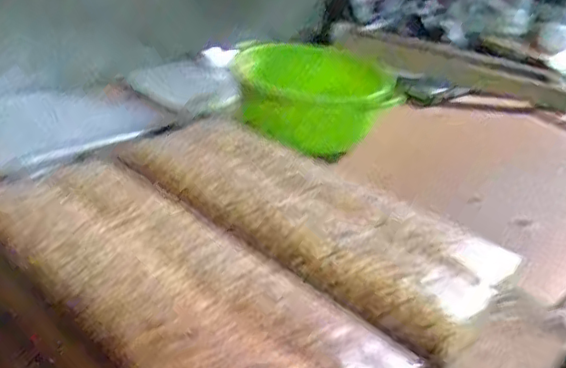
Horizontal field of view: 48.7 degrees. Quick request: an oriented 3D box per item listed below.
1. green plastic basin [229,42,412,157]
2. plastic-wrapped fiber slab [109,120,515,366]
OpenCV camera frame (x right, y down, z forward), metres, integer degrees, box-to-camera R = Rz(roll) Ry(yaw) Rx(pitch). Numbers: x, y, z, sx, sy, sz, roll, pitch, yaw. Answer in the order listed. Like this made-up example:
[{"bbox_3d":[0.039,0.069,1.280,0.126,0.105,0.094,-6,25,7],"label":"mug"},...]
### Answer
[{"bbox_3d":[0.038,-0.129,0.846,0.201,0.081,0.216,2,32,-2],"label":"green plastic basin"},{"bbox_3d":[0.014,0.017,0.581,0.382,0.028,0.152,30,38,30],"label":"plastic-wrapped fiber slab"}]

